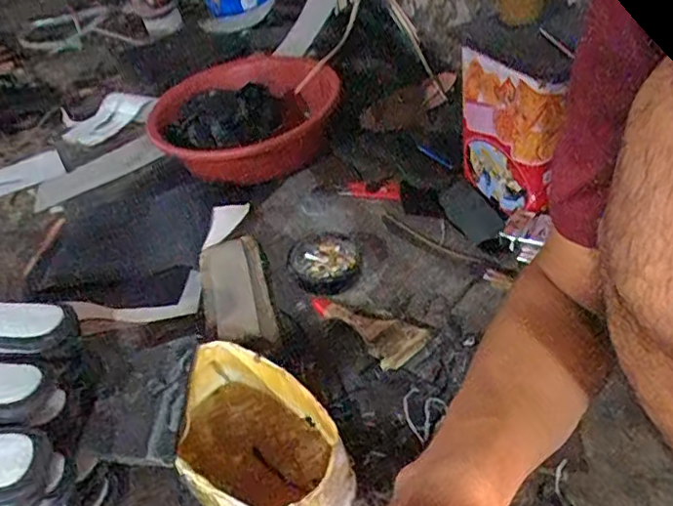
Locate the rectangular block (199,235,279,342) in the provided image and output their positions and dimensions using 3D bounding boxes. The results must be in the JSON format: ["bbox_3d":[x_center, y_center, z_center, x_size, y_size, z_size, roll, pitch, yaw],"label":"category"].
[{"bbox_3d":[-0.135,0.050,0.791,0.085,0.034,0.191,-15,42,-5],"label":"rectangular block"}]

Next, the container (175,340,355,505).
[{"bbox_3d":[-0.079,0.195,0.574,0.125,0.122,0.199,-34,45,-24],"label":"container"}]

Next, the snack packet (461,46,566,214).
[{"bbox_3d":[0.223,-0.160,0.800,0.025,0.203,0.162,-30,43,-21],"label":"snack packet"}]

